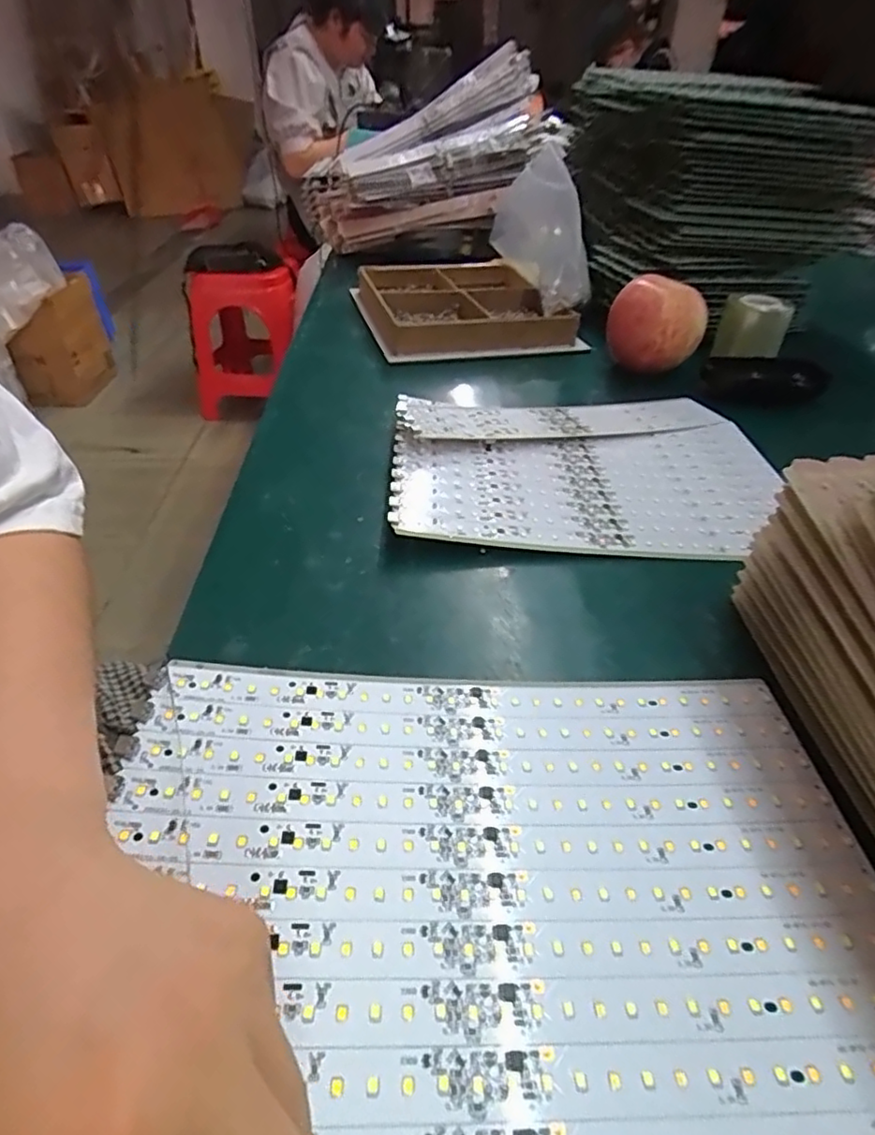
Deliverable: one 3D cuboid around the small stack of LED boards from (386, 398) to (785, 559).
[{"bbox_3d":[0.110,-0.088,0.461,0.281,0.027,0.226,2,39,-2],"label":"small stack of LED boards"}]

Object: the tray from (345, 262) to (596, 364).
[{"bbox_3d":[0.021,-0.306,0.717,0.218,0.038,0.257,-9,39,-12],"label":"tray"}]

